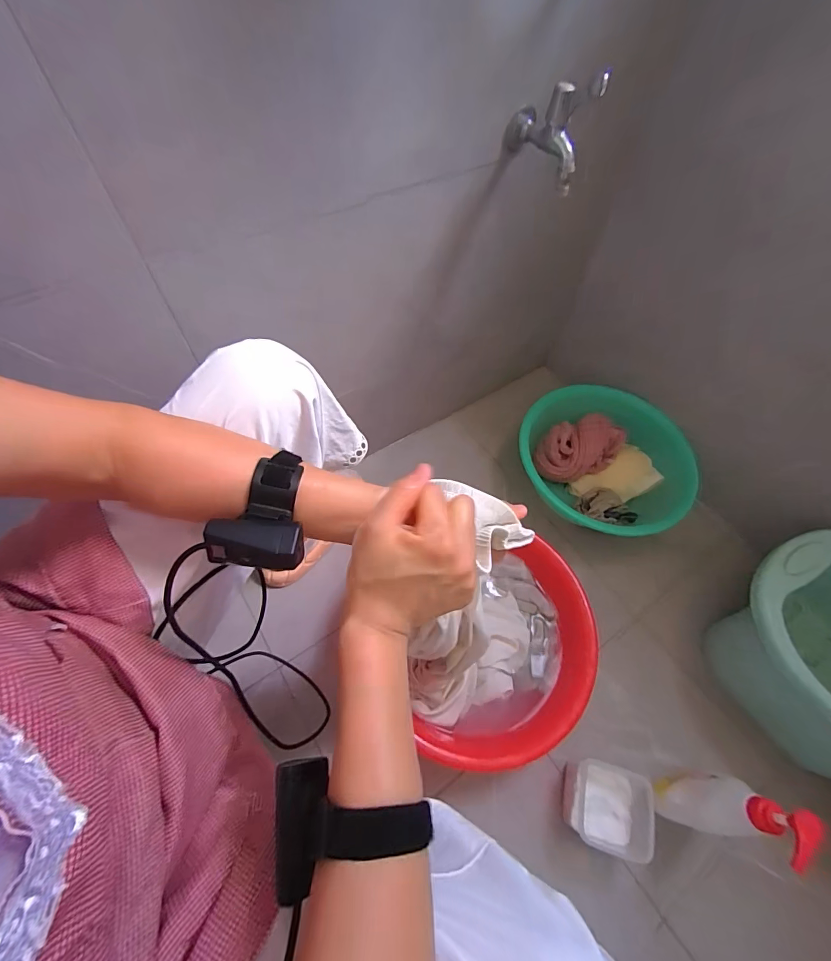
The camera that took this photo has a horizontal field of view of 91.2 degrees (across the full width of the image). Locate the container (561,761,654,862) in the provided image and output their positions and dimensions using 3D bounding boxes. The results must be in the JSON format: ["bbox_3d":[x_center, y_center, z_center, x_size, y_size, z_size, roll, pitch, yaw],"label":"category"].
[{"bbox_3d":[0.284,0.486,0.610,0.099,0.092,0.107,2,59,-3],"label":"container"}]

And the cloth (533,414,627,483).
[{"bbox_3d":[0.363,-0.075,0.908,0.194,0.093,0.122,-18,62,-14],"label":"cloth"}]

